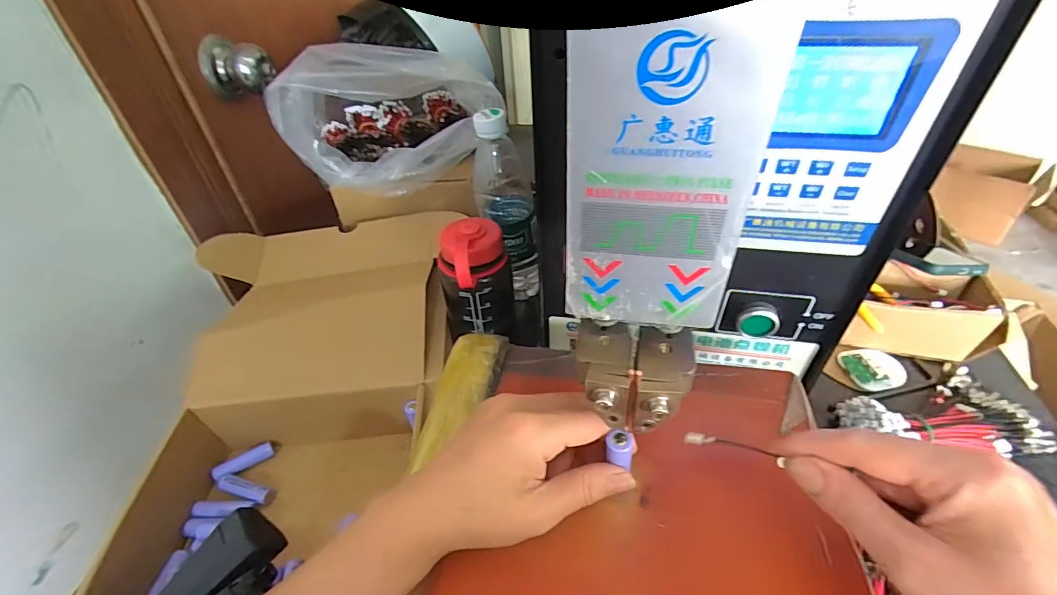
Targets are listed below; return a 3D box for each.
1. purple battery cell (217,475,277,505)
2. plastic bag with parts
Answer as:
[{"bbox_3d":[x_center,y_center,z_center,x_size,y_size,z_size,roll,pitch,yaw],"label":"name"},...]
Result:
[{"bbox_3d":[-0.243,0.165,0.392,0.050,0.015,0.016,7,41,13],"label":"purple battery cell"},{"bbox_3d":[-0.178,-0.221,0.524,0.199,0.119,0.199,-22,43,-21],"label":"plastic bag with parts"}]

